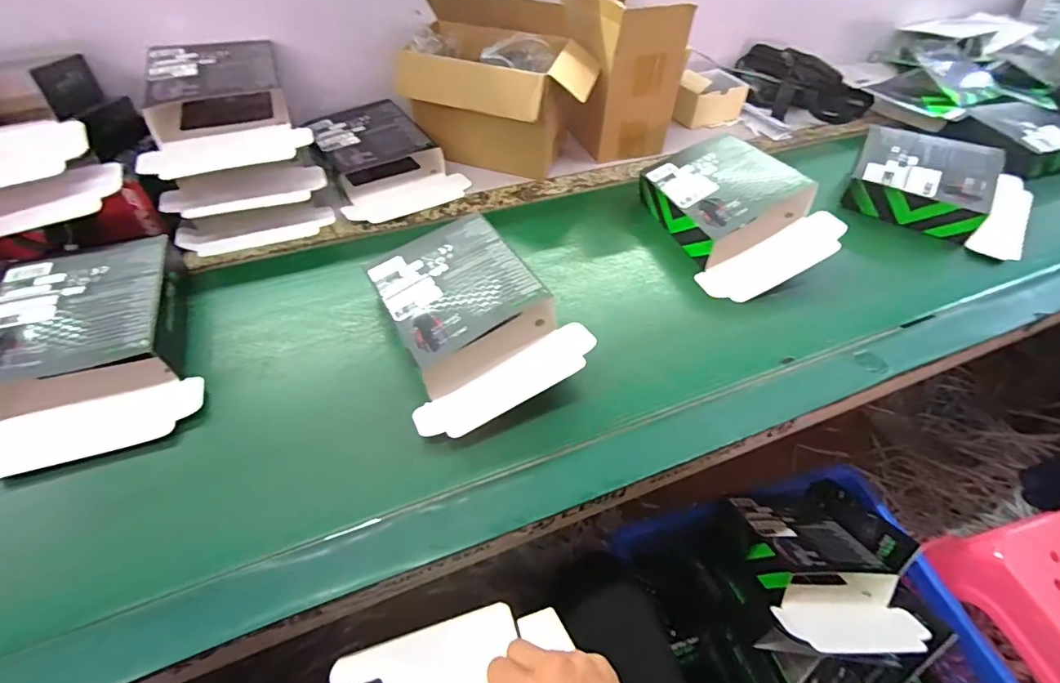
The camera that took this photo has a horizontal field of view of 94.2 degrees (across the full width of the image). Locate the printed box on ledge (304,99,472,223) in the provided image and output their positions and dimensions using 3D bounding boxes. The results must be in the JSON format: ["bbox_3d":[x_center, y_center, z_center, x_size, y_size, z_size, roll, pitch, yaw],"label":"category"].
[{"bbox_3d":[-0.231,-0.299,0.786,0.182,0.059,0.228,-22,55,-19],"label":"printed box on ledge"}]

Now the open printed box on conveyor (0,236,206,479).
[{"bbox_3d":[-0.471,0.001,0.519,0.171,0.070,0.236,-17,53,-16],"label":"open printed box on conveyor"}]

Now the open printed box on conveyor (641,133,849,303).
[{"bbox_3d":[0.287,-0.190,0.698,0.178,0.097,0.257,-19,54,-17],"label":"open printed box on conveyor"}]

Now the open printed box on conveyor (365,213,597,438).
[{"bbox_3d":[-0.066,-0.029,0.558,0.192,0.090,0.245,-22,55,-19],"label":"open printed box on conveyor"}]

